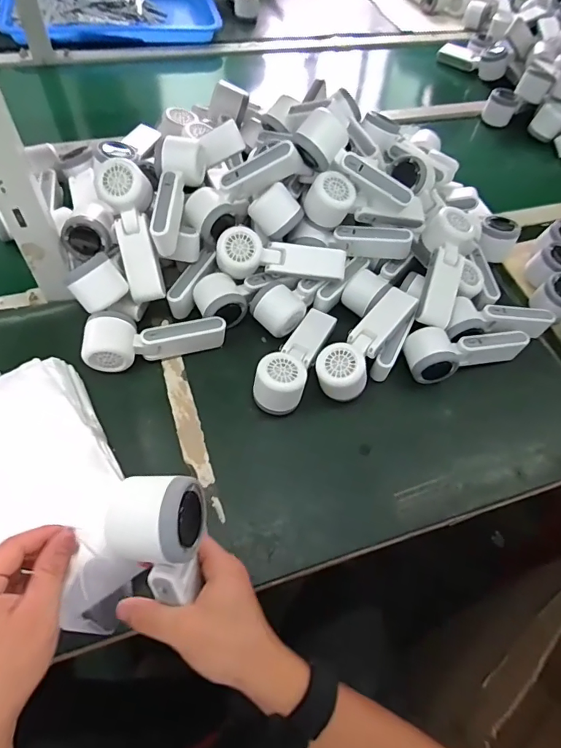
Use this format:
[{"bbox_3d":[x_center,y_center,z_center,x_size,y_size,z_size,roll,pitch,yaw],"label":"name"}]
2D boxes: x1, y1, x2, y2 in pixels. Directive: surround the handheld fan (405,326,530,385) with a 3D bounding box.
[{"bbox_3d":[0.245,-0.026,0.596,0.169,0.048,0.061,-3,58,-8],"label":"handheld fan"}]

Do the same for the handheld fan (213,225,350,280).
[{"bbox_3d":[0.002,-0.151,0.595,0.167,0.046,0.049,1,58,-6],"label":"handheld fan"}]

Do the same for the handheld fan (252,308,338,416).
[{"bbox_3d":[0.019,-0.023,0.572,0.058,0.060,0.162,22,58,8],"label":"handheld fan"}]

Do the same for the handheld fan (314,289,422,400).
[{"bbox_3d":[0.100,-0.033,0.576,0.064,0.069,0.169,32,60,13],"label":"handheld fan"}]

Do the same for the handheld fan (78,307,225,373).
[{"bbox_3d":[-0.158,-0.052,0.571,0.168,0.050,0.070,-18,61,-16],"label":"handheld fan"}]

